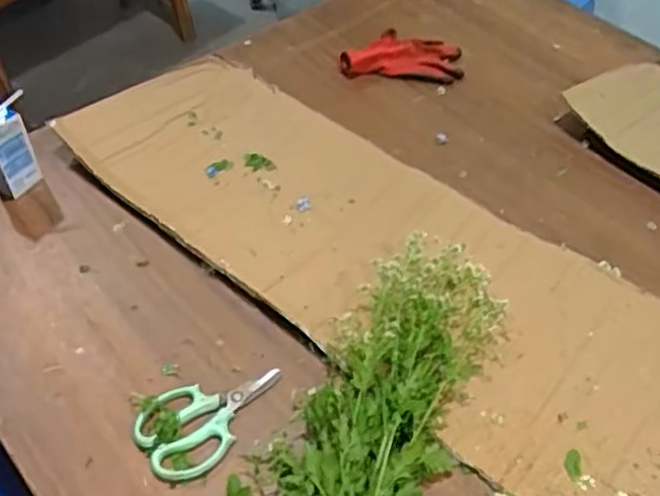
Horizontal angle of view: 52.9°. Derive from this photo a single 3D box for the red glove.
[{"bbox_3d":[0.125,-0.332,1.136,0.211,0.024,0.128,1,48,-3],"label":"red glove"}]

